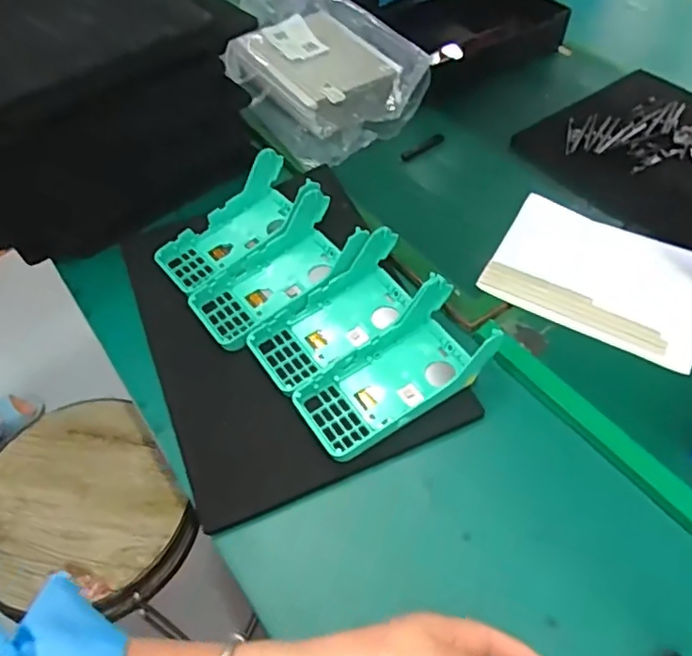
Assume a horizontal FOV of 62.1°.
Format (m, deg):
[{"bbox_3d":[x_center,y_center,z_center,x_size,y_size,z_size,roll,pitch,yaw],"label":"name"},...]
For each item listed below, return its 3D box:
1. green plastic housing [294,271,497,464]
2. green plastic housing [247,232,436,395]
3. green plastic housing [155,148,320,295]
[{"bbox_3d":[0.040,0.036,0.483,0.165,0.046,0.084,-31,57,-18],"label":"green plastic housing"},{"bbox_3d":[-0.004,-0.013,0.520,0.166,0.055,0.082,-31,57,-18],"label":"green plastic housing"},{"bbox_3d":[-0.114,-0.108,0.588,0.160,0.058,0.080,-33,58,-19],"label":"green plastic housing"}]

